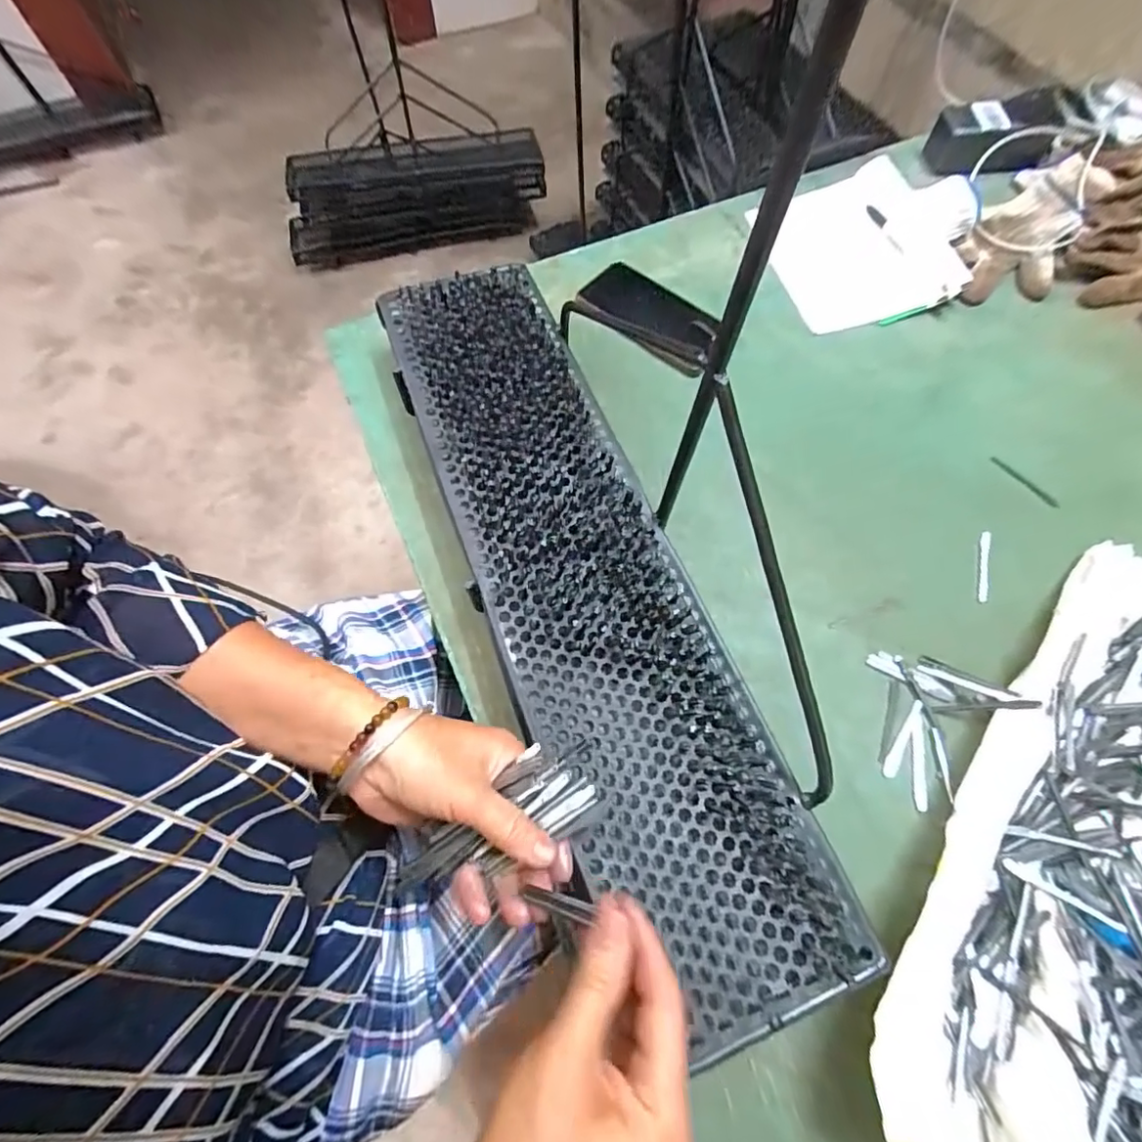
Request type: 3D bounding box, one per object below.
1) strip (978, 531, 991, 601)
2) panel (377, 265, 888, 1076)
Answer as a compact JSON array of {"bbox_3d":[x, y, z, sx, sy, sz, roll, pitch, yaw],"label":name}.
[{"bbox_3d":[0.354,-0.005,0.467,0.009,0.005,0.070,19,69,9],"label":"strip"},{"bbox_3d":[0.002,-0.005,0.392,0.147,0.023,0.571,-21,69,-7],"label":"panel"}]

